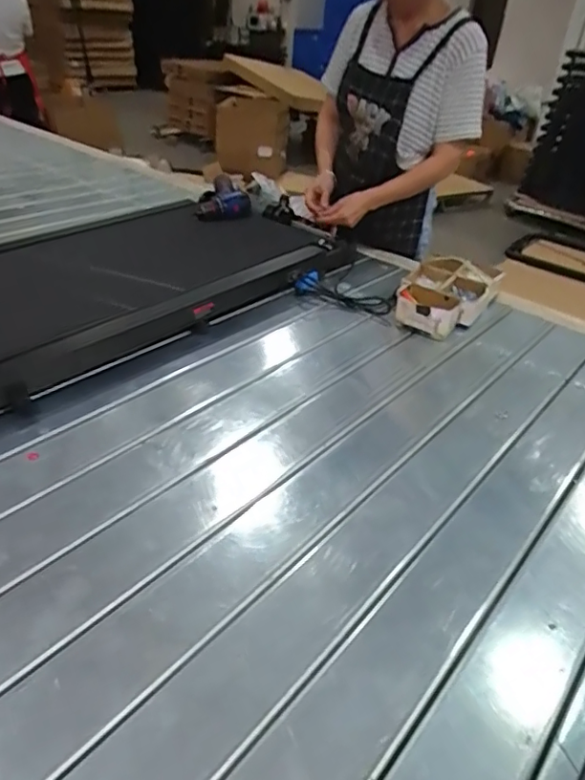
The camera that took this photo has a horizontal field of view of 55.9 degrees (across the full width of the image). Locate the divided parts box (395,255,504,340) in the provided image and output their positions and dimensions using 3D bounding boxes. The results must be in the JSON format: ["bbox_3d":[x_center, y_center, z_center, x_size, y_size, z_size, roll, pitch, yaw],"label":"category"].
[{"bbox_3d":[0.340,-0.213,1.250,0.187,0.080,0.317,23,37,23],"label":"divided parts box"}]

